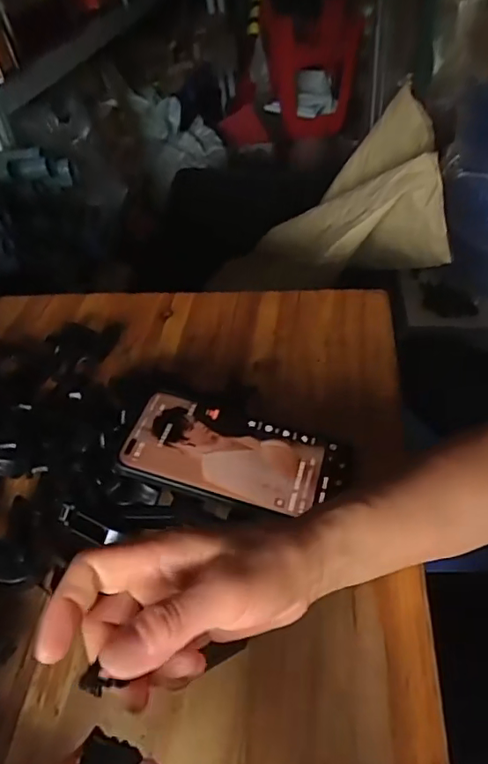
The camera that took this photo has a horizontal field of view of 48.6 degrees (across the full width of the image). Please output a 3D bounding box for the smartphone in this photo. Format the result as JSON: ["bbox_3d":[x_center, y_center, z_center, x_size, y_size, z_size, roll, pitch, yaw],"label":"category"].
[{"bbox_3d":[-0.004,0.053,0.393,0.156,0.005,0.076,15,48,5],"label":"smartphone"}]

